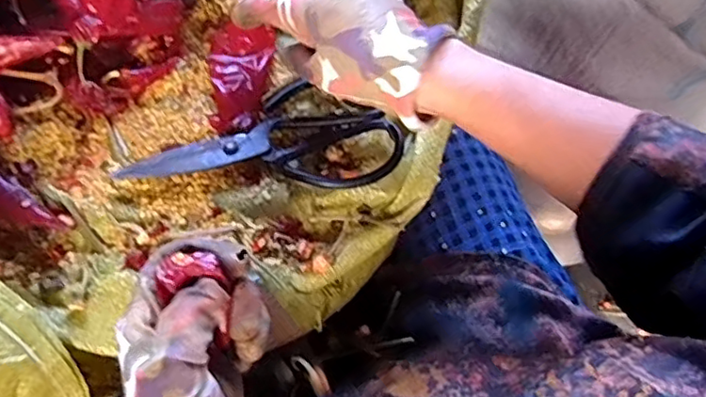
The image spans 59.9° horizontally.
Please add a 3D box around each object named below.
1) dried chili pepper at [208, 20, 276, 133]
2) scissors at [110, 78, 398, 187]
[{"bbox_3d":[-0.084,-0.091,0.453,0.046,0.012,0.091,1,69,-2],"label":"dried chili pepper"},{"bbox_3d":[-0.064,-0.044,0.436,0.190,0.020,0.096,-8,61,-11],"label":"scissors"}]

